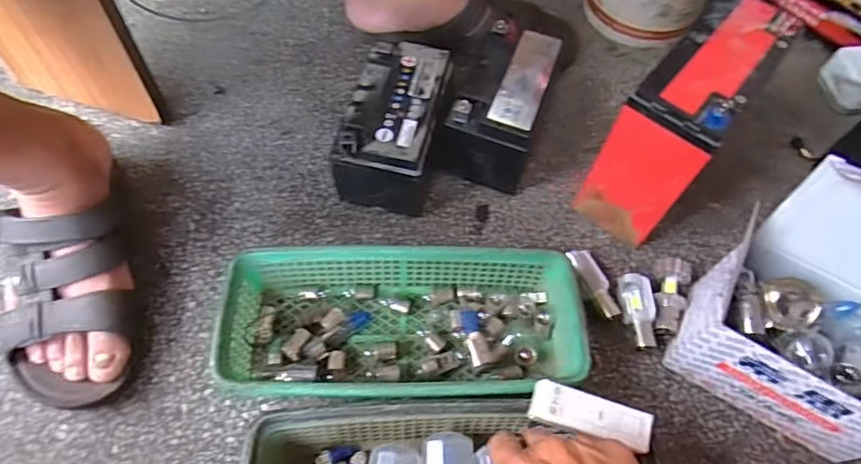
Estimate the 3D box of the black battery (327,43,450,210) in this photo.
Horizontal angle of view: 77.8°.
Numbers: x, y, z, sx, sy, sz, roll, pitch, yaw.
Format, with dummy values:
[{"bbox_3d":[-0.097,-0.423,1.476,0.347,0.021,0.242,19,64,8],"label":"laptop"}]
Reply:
[{"bbox_3d":[-0.034,-0.101,0.541,0.090,0.097,0.153,12,59,3],"label":"black battery"}]

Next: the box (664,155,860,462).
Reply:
[{"bbox_3d":[0.304,0.069,0.405,0.164,0.194,0.112,28,61,12],"label":"box"}]

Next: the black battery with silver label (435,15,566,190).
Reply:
[{"bbox_3d":[0.072,-0.128,0.564,0.093,0.097,0.144,17,59,6],"label":"black battery with silver label"}]

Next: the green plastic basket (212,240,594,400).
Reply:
[{"bbox_3d":[-0.021,0.080,0.451,0.287,0.062,0.132,1,59,-3],"label":"green plastic basket"}]

